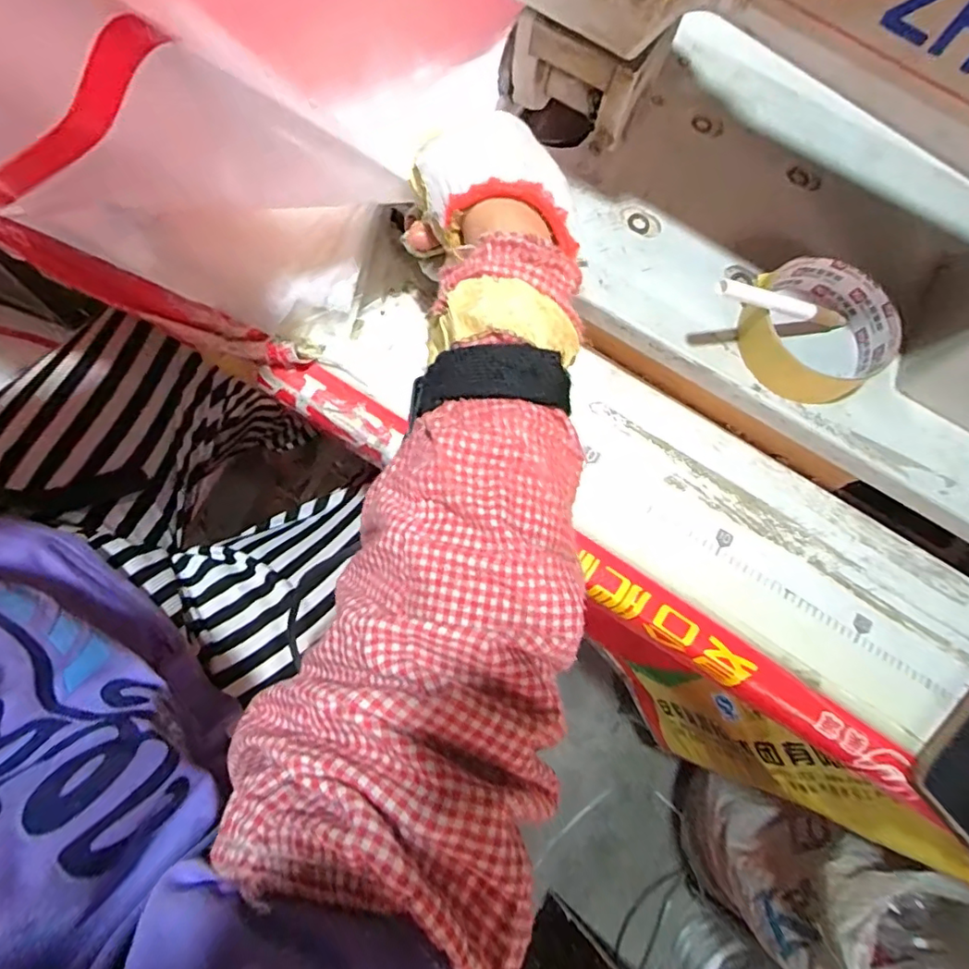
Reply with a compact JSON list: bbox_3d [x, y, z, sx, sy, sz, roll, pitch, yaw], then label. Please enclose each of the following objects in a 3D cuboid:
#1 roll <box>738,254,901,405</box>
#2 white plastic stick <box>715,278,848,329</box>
[{"bbox_3d":[0.194,-0.089,0.331,0.085,0.035,0.080,1,76,-5],"label":"roll"},{"bbox_3d":[0.168,-0.099,0.312,0.123,0.009,0.008,-1,74,-33],"label":"white plastic stick"}]

